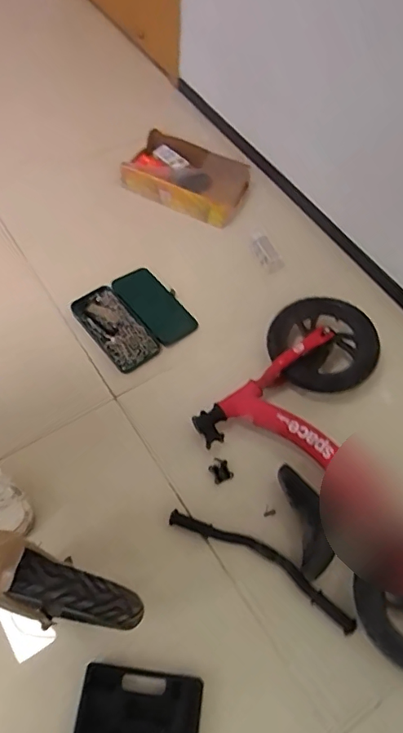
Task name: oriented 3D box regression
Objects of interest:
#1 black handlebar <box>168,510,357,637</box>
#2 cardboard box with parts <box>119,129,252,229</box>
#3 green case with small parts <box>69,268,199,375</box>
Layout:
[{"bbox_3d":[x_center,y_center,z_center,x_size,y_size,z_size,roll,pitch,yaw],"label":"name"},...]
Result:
[{"bbox_3d":[0.122,0.388,1.009,0.405,0.025,0.062,30,63,10],"label":"black handlebar"},{"bbox_3d":[-0.046,-0.553,1.508,0.358,0.104,0.193,27,63,9],"label":"cardboard box with parts"},{"bbox_3d":[-0.171,-0.129,1.284,0.236,0.023,0.236,-34,70,-21],"label":"green case with small parts"}]

